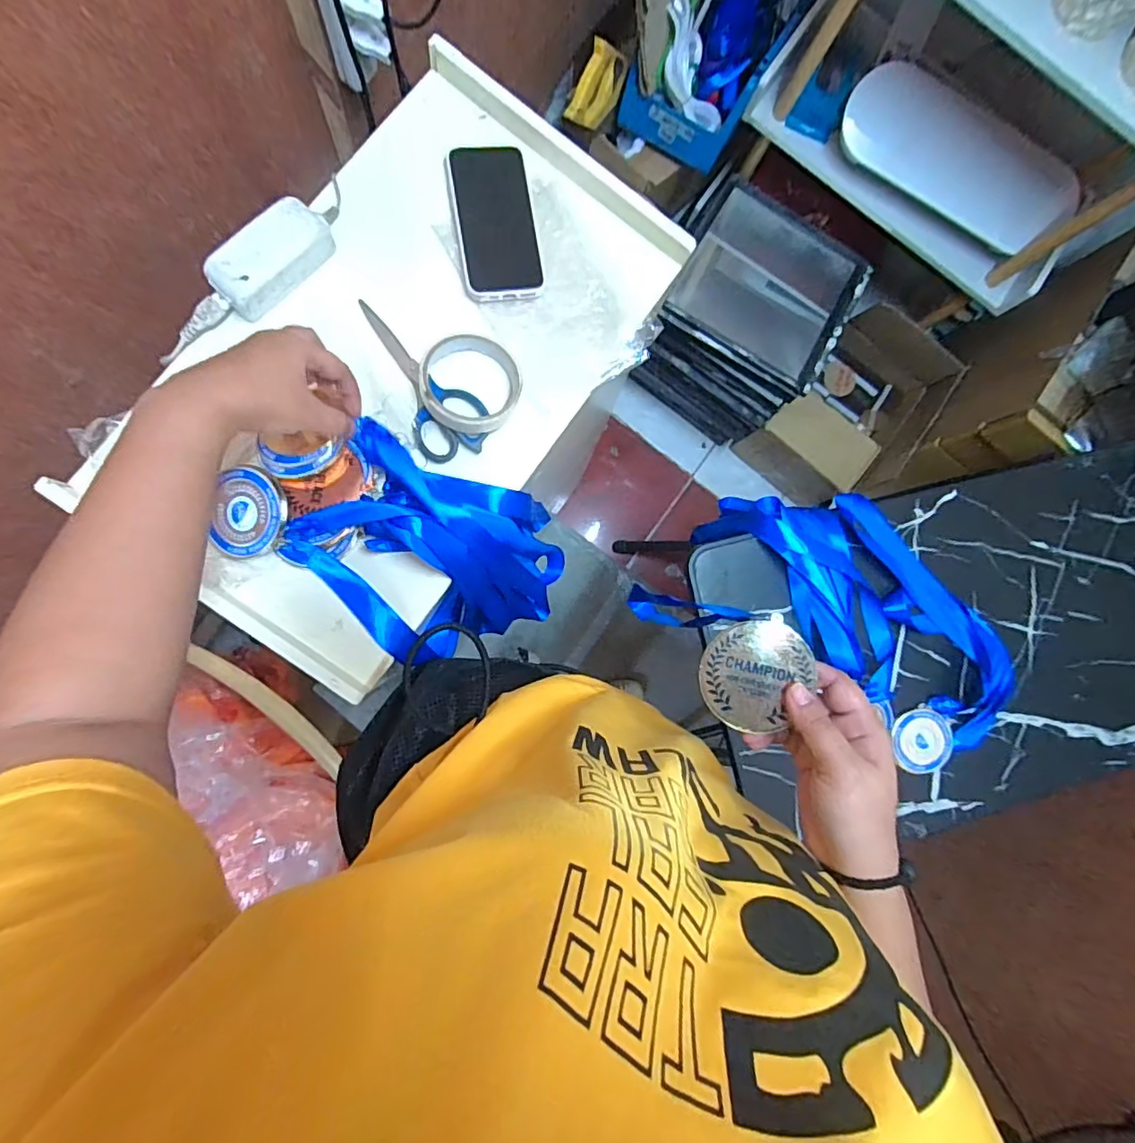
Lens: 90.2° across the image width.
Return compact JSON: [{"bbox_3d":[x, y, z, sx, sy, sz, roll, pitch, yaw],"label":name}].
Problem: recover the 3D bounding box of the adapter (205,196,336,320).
[{"bbox_3d":[-0.246,-0.264,0.474,0.048,0.031,0.107,41,82,-3],"label":"adapter"}]

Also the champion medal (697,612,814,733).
[{"bbox_3d":[0.125,0.067,0.380,0.065,0.004,0.076,31,95,6],"label":"champion medal"}]

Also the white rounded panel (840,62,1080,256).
[{"bbox_3d":[0.743,-0.796,1.098,0.442,0.160,0.104,36,82,-4],"label":"white rounded panel"}]

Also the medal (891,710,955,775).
[{"bbox_3d":[0.416,0.199,0.660,0.070,0.007,0.070,1,86,-8],"label":"medal"}]

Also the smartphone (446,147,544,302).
[{"bbox_3d":[-0.066,-0.320,0.517,0.071,0.007,0.144,-9,87,-8],"label":"smartphone"}]

